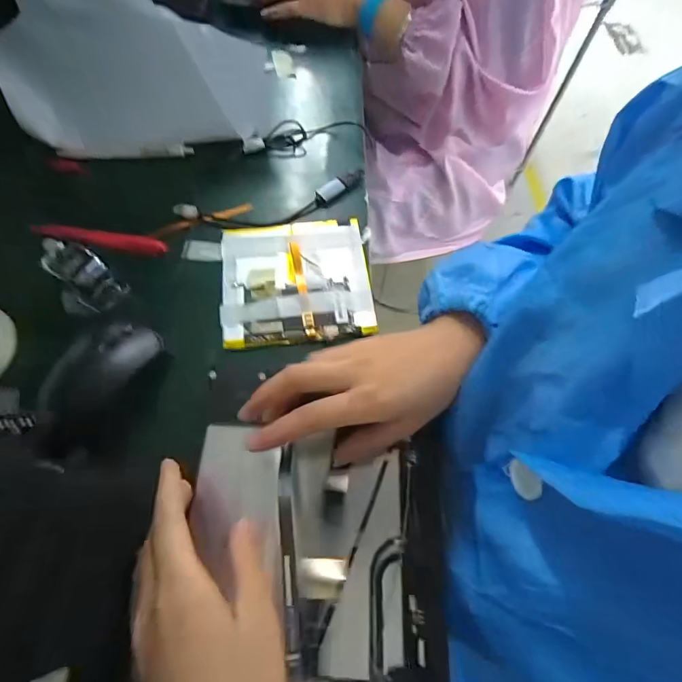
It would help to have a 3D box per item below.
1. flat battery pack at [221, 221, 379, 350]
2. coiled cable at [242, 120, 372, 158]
[{"bbox_3d":[-0.040,-0.057,0.350,0.128,0.005,0.123,-5,62,-3],"label":"flat battery pack"},{"bbox_3d":[-0.040,-0.227,0.437,0.138,0.022,0.040,-19,66,-9],"label":"coiled cable"}]

